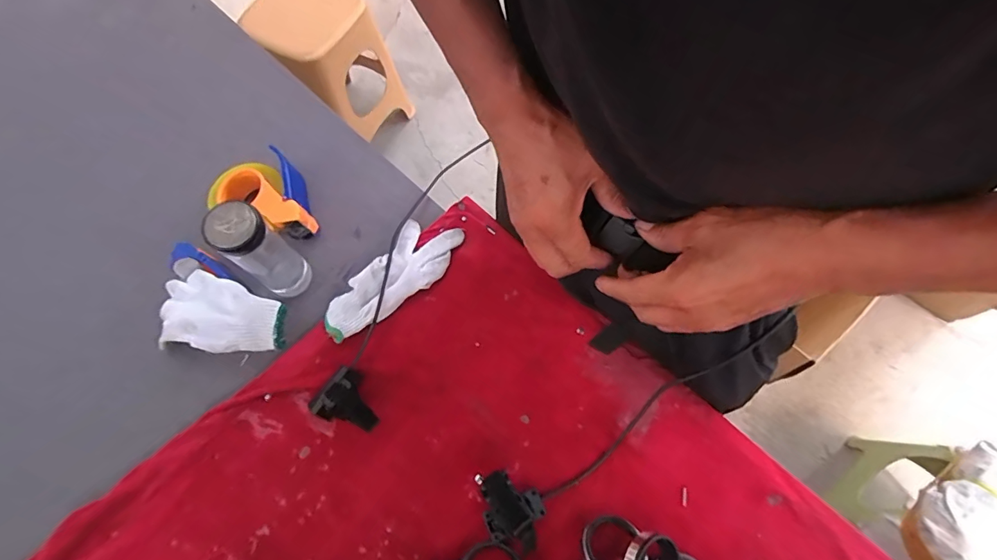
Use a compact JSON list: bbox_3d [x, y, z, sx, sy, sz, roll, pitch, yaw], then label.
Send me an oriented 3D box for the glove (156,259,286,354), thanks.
[{"bbox_3d":[-0.389,0.052,0.629,0.177,0.041,0.118,24,70,10],"label":"glove"}]

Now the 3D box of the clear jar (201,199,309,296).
[{"bbox_3d":[-0.320,-0.039,0.615,0.076,0.162,0.064,35,72,13],"label":"clear jar"}]

